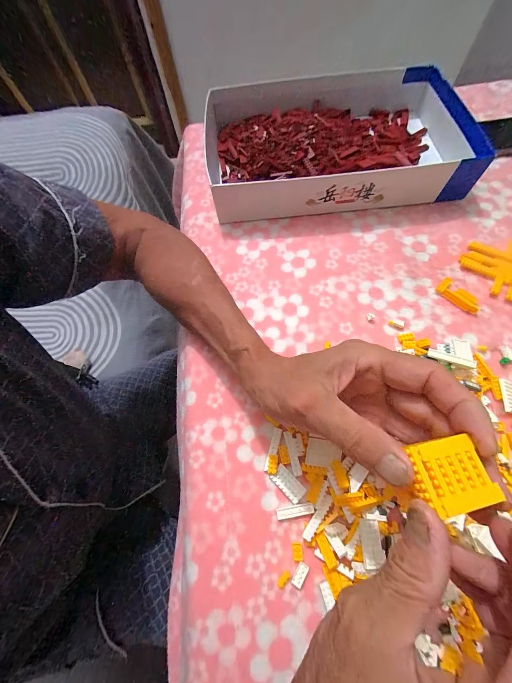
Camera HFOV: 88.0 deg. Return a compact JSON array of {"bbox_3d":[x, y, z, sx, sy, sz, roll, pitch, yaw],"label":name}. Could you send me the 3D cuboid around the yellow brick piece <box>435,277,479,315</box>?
[{"bbox_3d":[0.236,-0.052,0.308,0.021,0.008,0.049,-42,71,-15],"label":"yellow brick piece"}]

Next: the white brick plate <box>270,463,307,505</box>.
[{"bbox_3d":[0.029,0.127,0.236,0.016,0.004,0.030,-43,71,-15],"label":"white brick plate"}]

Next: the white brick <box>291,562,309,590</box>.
[{"bbox_3d":[0.036,0.187,0.212,0.009,0.004,0.016,27,70,14],"label":"white brick"}]

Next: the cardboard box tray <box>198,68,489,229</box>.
[{"bbox_3d":[0.104,-0.299,0.388,0.332,0.058,0.240,-6,66,0],"label":"cardboard box tray"}]

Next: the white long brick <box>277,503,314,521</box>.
[{"bbox_3d":[0.034,0.148,0.230,0.032,0.004,0.008,-11,66,-2],"label":"white long brick"}]

